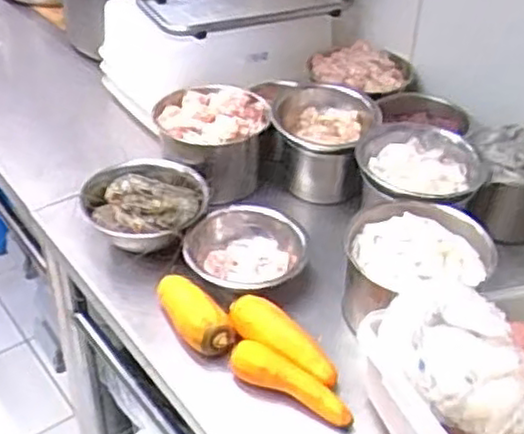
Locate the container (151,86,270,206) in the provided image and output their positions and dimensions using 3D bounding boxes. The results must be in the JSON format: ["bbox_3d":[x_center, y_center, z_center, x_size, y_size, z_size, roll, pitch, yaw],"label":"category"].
[{"bbox_3d":[-0.080,-0.105,1.134,0.168,0.149,0.175,-28,47,-33],"label":"container"}]

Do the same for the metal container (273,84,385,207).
[{"bbox_3d":[0.093,-0.109,1.112,0.160,0.129,0.139,6,38,4],"label":"metal container"}]

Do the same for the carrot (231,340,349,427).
[{"bbox_3d":[0.032,0.187,0.800,0.148,0.033,0.042,24,42,25],"label":"carrot"}]

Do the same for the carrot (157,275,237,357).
[{"bbox_3d":[-0.086,0.117,0.881,0.055,0.043,0.133,-19,43,-26],"label":"carrot"}]

